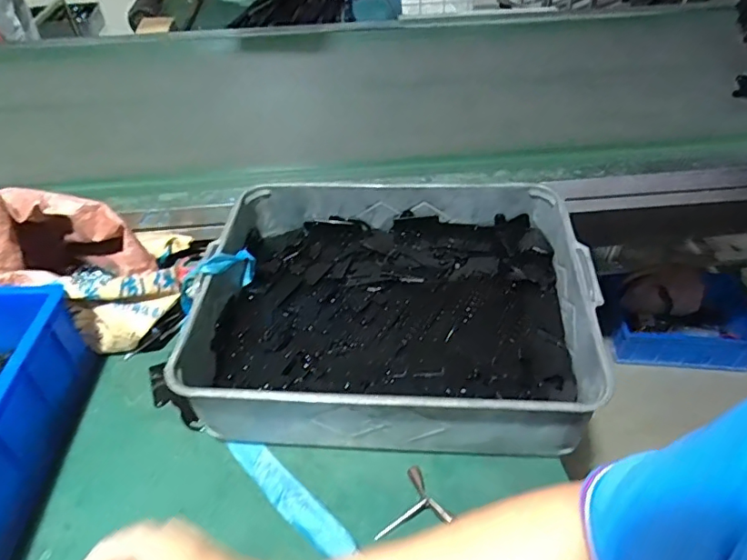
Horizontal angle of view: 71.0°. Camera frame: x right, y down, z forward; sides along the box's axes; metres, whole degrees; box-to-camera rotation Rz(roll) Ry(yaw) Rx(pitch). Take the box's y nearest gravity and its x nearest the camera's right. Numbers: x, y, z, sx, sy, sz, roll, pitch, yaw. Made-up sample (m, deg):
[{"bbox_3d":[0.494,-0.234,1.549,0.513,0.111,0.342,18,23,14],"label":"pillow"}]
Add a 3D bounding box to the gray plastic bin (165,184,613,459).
[{"bbox_3d":[0.024,0.038,0.743,0.492,0.156,0.387,2,45,4],"label":"gray plastic bin"}]

